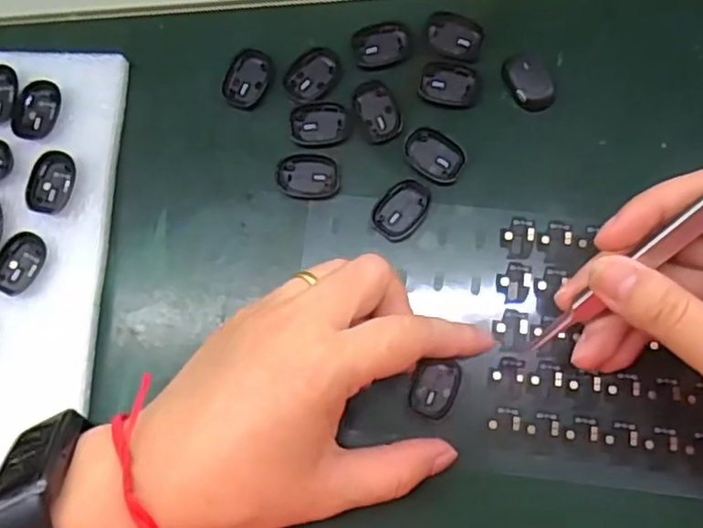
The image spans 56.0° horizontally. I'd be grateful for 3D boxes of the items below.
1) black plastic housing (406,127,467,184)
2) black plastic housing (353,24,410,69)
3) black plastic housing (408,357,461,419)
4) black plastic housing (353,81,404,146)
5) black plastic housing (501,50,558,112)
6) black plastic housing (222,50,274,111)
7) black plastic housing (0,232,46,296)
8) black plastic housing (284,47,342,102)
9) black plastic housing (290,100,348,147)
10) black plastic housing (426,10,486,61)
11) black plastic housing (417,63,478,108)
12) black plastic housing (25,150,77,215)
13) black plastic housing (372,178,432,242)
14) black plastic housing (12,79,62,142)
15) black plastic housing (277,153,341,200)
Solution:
[{"bbox_3d":[0.037,-0.049,0.294,0.029,0.004,0.021,36,85,7],"label":"black plastic housing"},{"bbox_3d":[0.014,-0.101,0.304,0.025,0.004,0.020,-14,81,0],"label":"black plastic housing"},{"bbox_3d":[0.035,0.052,0.277,0.019,0.004,0.026,16,83,5],"label":"black plastic housing"},{"bbox_3d":[0.012,-0.070,0.299,0.018,0.004,0.030,-19,81,0],"label":"black plastic housing"},{"bbox_3d":[0.080,-0.082,0.297,0.018,0.005,0.028,-22,81,-1],"label":"black plastic housing"},{"bbox_3d":[-0.048,-0.086,0.303,0.020,0.004,0.028,22,83,5],"label":"black plastic housing"},{"bbox_3d":[-0.145,-0.001,0.285,0.019,0.004,0.027,31,84,6],"label":"black plastic housing"},{"bbox_3d":[-0.018,-0.087,0.303,0.021,0.004,0.028,40,85,7],"label":"black plastic housing"},{"bbox_3d":[-0.015,-0.064,0.300,0.025,0.004,0.021,2,82,3],"label":"black plastic housing"},{"bbox_3d":[0.047,-0.105,0.302,0.026,0.004,0.021,13,82,4],"label":"black plastic housing"},{"bbox_3d":[0.044,-0.082,0.298,0.025,0.004,0.020,8,82,3],"label":"black plastic housing"},{"bbox_3d":[-0.132,-0.036,0.291,0.019,0.004,0.027,24,83,6],"label":"black plastic housing"},{"bbox_3d":[0.022,-0.024,0.290,0.020,0.005,0.028,37,85,7],"label":"black plastic housing"},{"bbox_3d":[-0.142,-0.069,0.299,0.021,0.004,0.028,15,83,4],"label":"black plastic housing"},{"bbox_3d":[-0.019,-0.040,0.296,0.028,0.004,0.020,9,82,4],"label":"black plastic housing"}]

